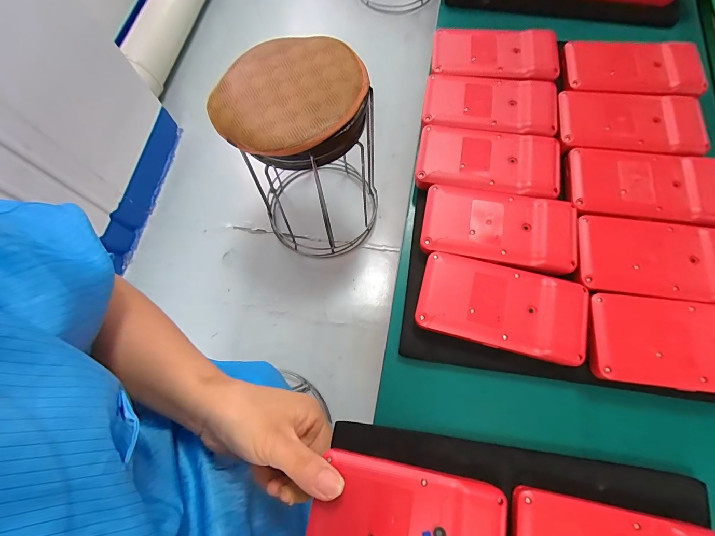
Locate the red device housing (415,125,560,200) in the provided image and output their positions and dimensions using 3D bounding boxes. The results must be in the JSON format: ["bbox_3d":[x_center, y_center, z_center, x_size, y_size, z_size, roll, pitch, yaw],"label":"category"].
[{"bbox_3d":[0.113,-0.094,0.290,0.117,0.015,0.064,10,72,5],"label":"red device housing"}]

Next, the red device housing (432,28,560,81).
[{"bbox_3d":[0.135,-0.210,0.332,0.116,0.029,0.060,10,72,5],"label":"red device housing"}]

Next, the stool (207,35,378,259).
[{"bbox_3d":[-0.117,-0.266,0.878,0.326,0.505,0.308,-1,71,2],"label":"stool"}]

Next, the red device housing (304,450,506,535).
[{"bbox_3d":[0.030,0.160,0.204,0.116,0.012,0.062,10,71,4],"label":"red device housing"}]

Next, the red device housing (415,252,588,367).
[{"bbox_3d":[0.107,0.030,0.252,0.117,0.026,0.061,14,72,7],"label":"red device housing"}]

